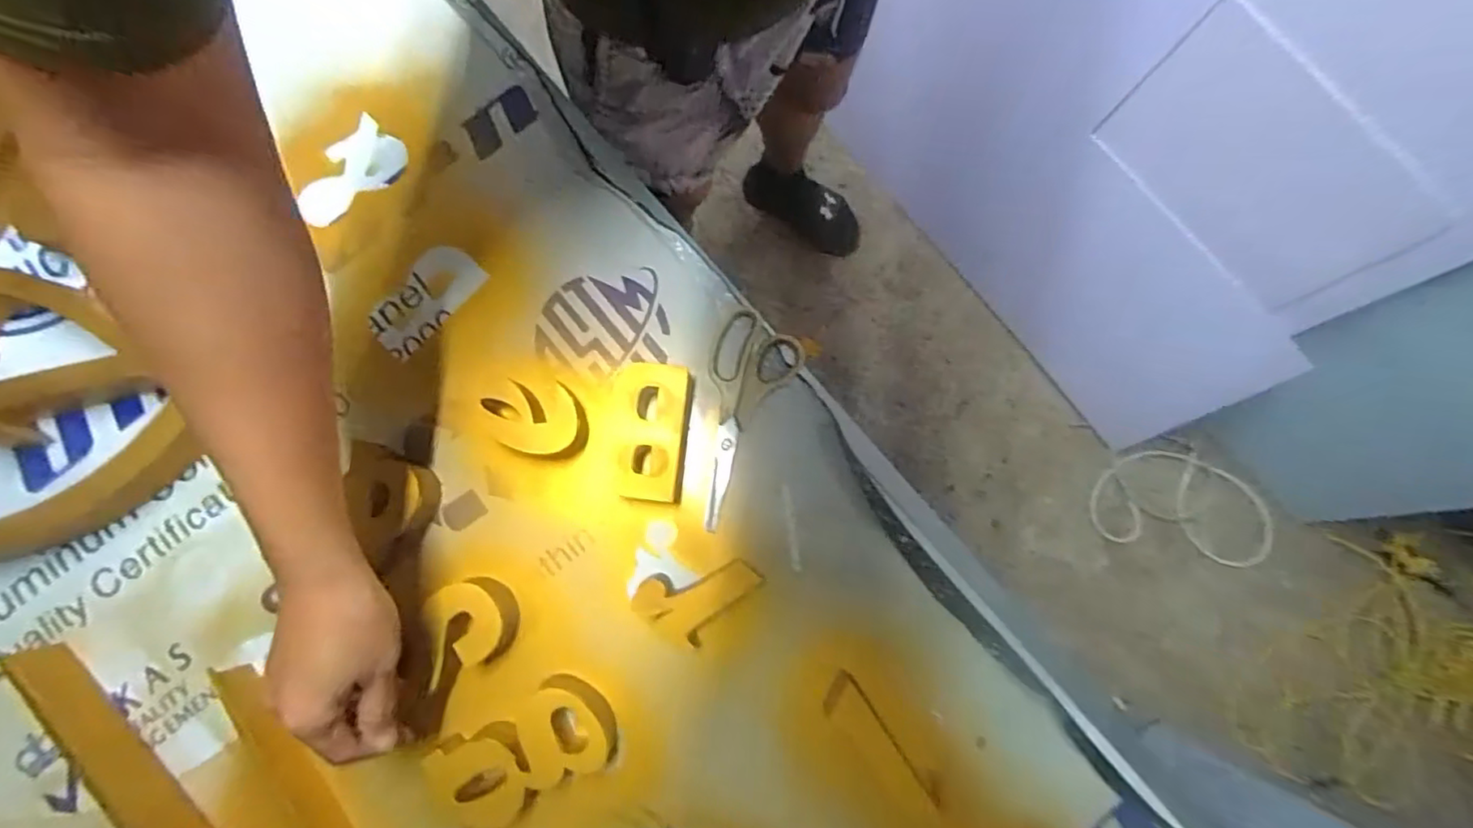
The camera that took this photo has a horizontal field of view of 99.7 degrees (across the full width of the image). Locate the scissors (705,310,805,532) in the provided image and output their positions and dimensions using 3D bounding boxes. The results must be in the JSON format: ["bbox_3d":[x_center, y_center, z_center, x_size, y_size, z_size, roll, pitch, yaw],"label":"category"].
[{"bbox_3d":[-0.005,0.004,0.534,0.075,0.011,0.180,22,80,3],"label":"scissors"}]

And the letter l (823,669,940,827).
[{"bbox_3d":[0.112,0.268,0.493,0.033,0.008,0.123,-35,82,-6],"label":"letter l"}]

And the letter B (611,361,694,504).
[{"bbox_3d":[-0.073,0.016,0.516,0.067,0.040,0.110,5,80,0],"label":"letter B"}]

